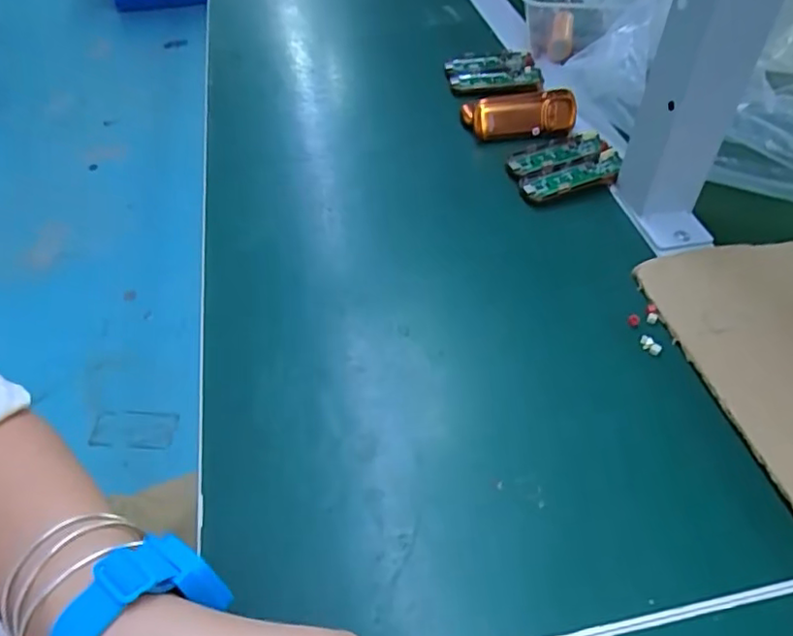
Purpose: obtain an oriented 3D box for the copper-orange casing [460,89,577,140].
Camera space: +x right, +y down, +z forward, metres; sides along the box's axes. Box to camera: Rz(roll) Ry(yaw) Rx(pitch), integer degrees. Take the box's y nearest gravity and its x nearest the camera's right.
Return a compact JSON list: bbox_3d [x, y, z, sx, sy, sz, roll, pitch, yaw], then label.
[{"bbox_3d":[0.101,-0.165,0.479,0.090,0.019,0.039,-1,50,3],"label":"copper-orange casing"}]

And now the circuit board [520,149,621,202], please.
[{"bbox_3d":[0.131,-0.106,0.438,0.082,0.009,0.022,-17,51,-11],"label":"circuit board"}]

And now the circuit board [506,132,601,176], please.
[{"bbox_3d":[0.124,-0.127,0.459,0.081,0.004,0.028,-17,51,-11],"label":"circuit board"}]

